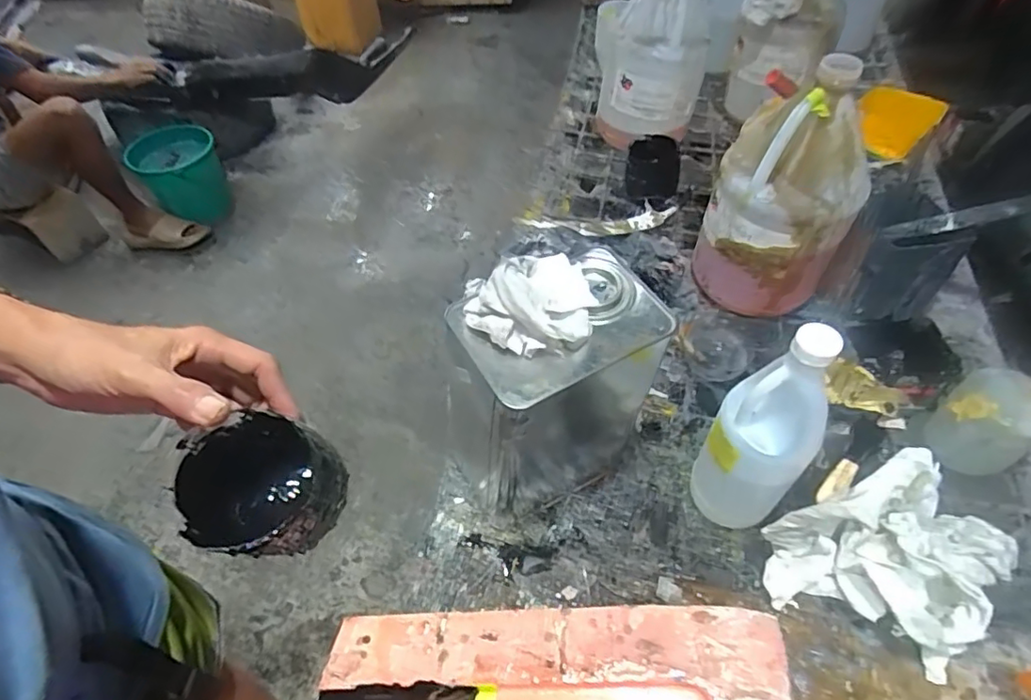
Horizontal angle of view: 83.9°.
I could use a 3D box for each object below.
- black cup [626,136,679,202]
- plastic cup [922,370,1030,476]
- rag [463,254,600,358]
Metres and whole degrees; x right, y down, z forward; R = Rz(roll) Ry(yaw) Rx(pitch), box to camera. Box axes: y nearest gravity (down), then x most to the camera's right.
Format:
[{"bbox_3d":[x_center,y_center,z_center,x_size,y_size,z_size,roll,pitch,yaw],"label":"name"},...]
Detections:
[{"bbox_3d":[0.200,-0.264,0.849,0.070,0.081,0.067,-1,52,2],"label":"black cup"},{"bbox_3d":[0.476,0.074,0.580,0.080,0.092,0.080,-1,52,2],"label":"plastic cup"},{"bbox_3d":[0.017,-0.037,0.420,0.099,0.044,0.079,-30,56,-19],"label":"rag"}]

